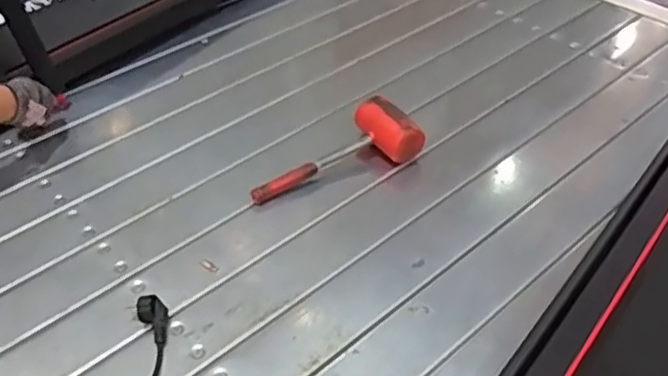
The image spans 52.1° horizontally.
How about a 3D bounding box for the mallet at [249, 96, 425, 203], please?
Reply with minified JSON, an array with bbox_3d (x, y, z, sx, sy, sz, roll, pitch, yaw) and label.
[{"bbox_3d":[-0.006,-0.050,1.182,0.300,0.065,0.135,-31,48,-15],"label":"mallet"}]

